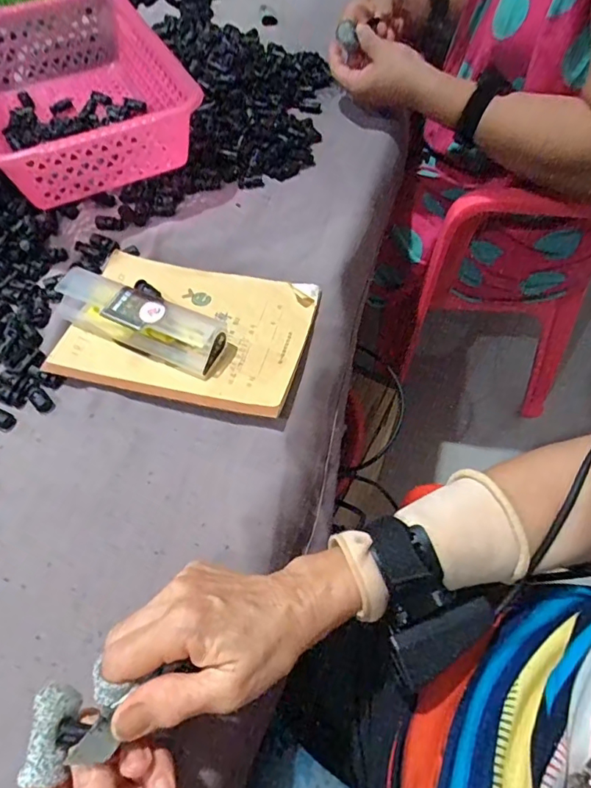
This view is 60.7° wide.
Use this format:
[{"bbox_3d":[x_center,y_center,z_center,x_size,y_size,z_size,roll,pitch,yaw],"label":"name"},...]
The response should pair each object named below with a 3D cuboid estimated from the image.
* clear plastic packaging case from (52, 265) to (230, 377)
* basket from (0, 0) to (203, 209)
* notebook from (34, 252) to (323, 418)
[{"bbox_3d":[-0.137,-0.065,0.435,0.159,0.035,0.044,22,62,14],"label":"clear plastic packaging case"},{"bbox_3d":[-0.245,-0.322,0.561,0.209,0.095,0.295,-25,61,-13],"label":"basket"},{"bbox_3d":[-0.096,-0.060,0.446,0.208,0.009,0.142,13,60,9],"label":"notebook"}]

